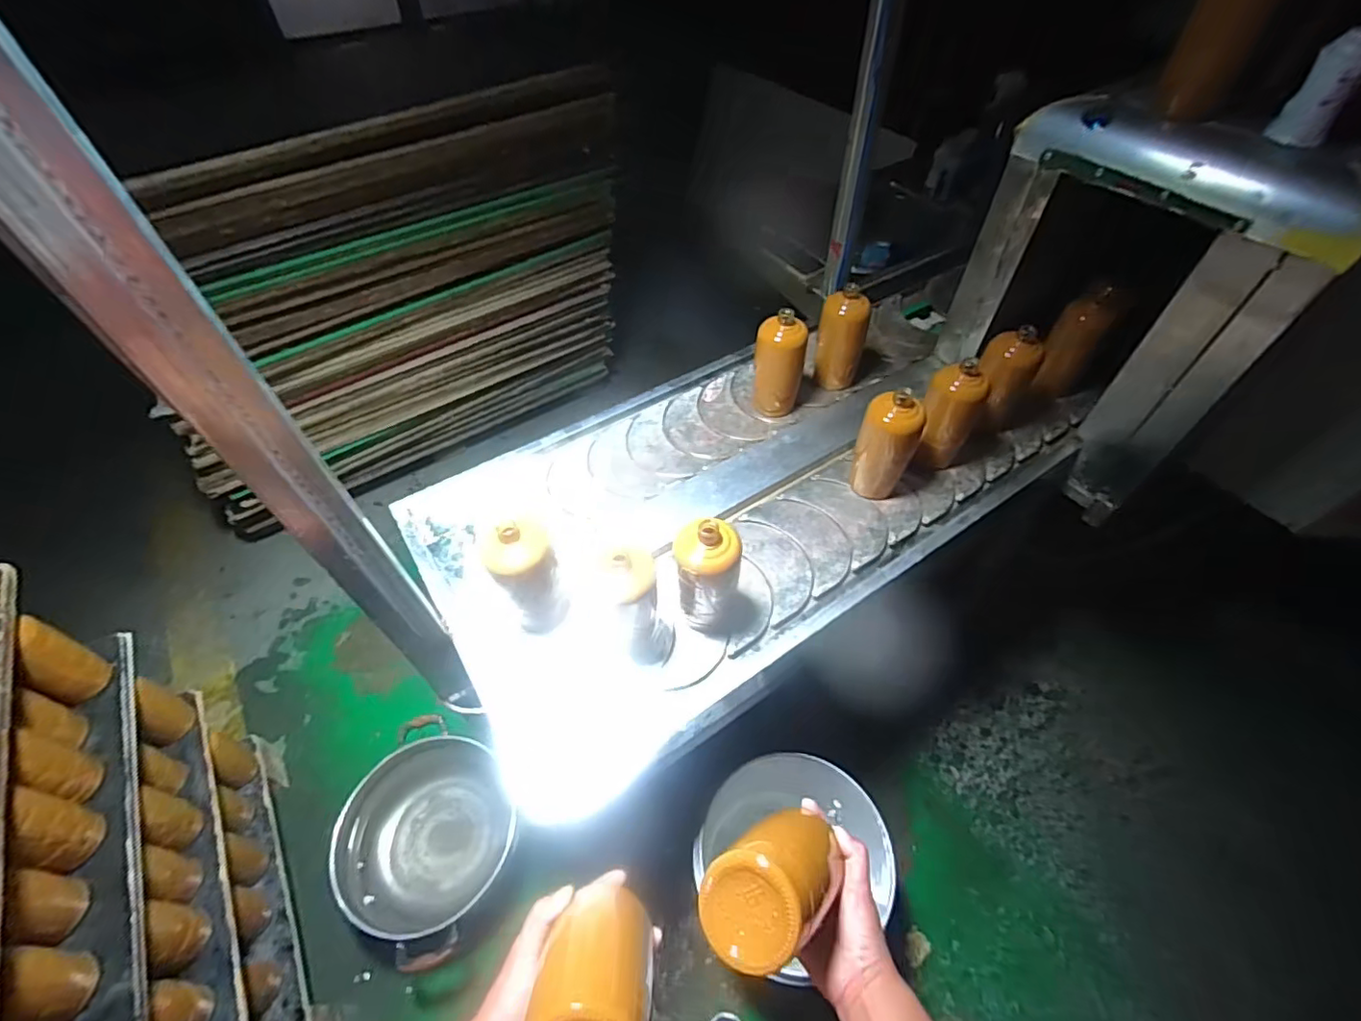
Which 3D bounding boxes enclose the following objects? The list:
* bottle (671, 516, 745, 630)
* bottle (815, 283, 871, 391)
[{"bbox_3d":[0.035,0.080,0.742,0.079,0.187,0.066,0,52,3],"label":"bottle"},{"bbox_3d":[0.286,-0.302,1.042,0.081,0.172,0.065,8,53,9],"label":"bottle"}]

